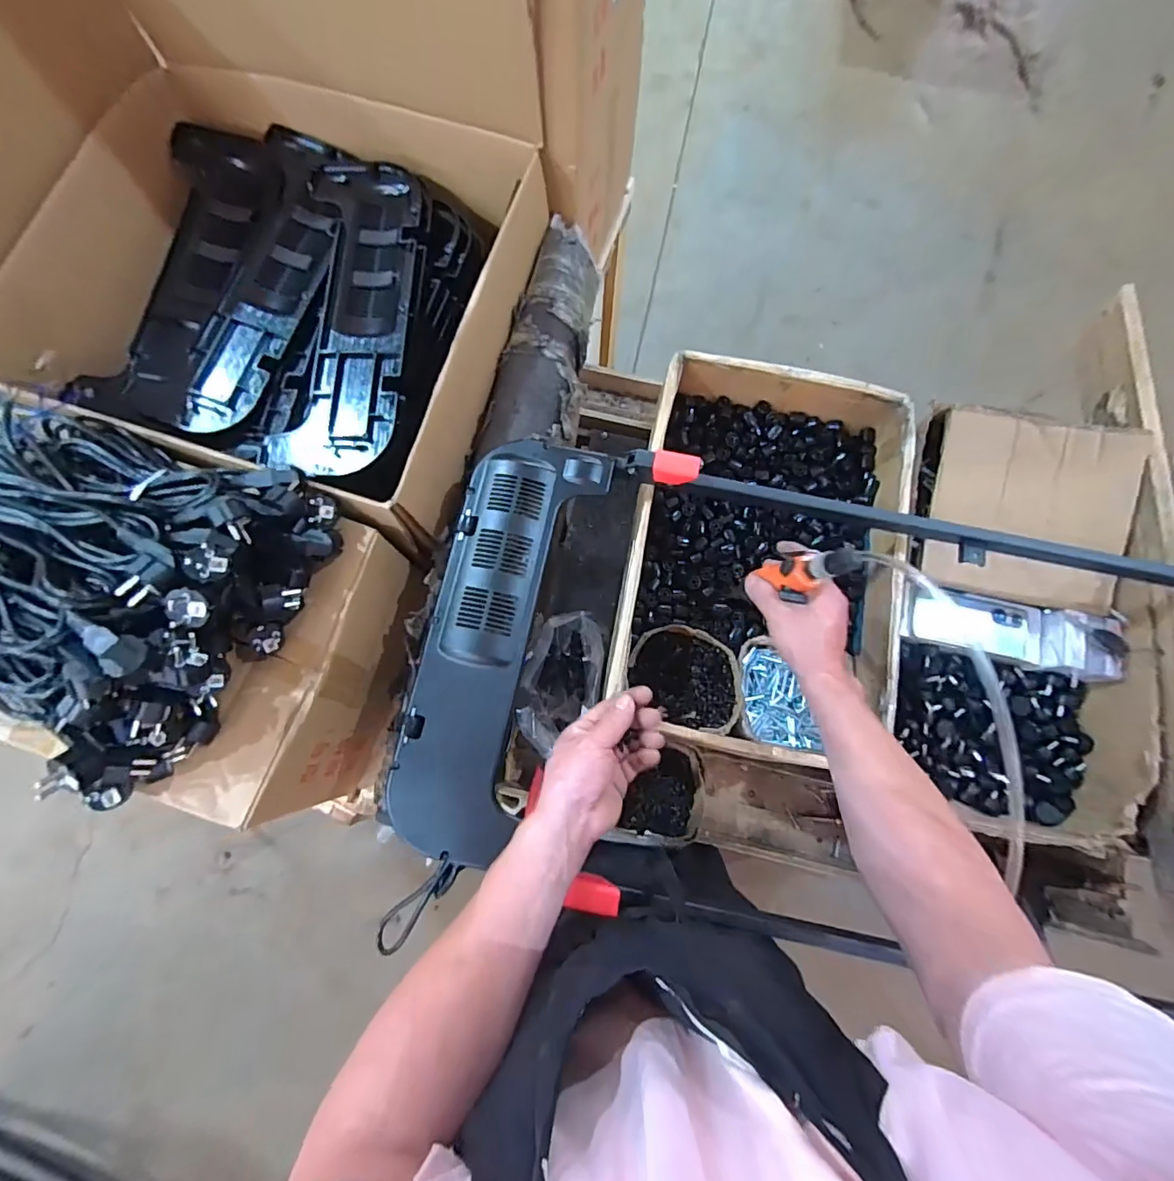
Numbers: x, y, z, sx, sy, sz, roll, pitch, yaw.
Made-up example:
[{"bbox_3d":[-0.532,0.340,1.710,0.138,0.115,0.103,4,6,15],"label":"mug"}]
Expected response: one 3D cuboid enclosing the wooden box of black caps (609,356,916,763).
[{"bbox_3d":[0.244,-0.052,0.748,0.359,0.138,0.526,8,77,2],"label":"wooden box of black caps"}]

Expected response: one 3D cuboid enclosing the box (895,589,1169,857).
[{"bbox_3d":[0.591,0.160,0.715,0.293,0.104,0.326,3,77,1],"label":"box"}]

